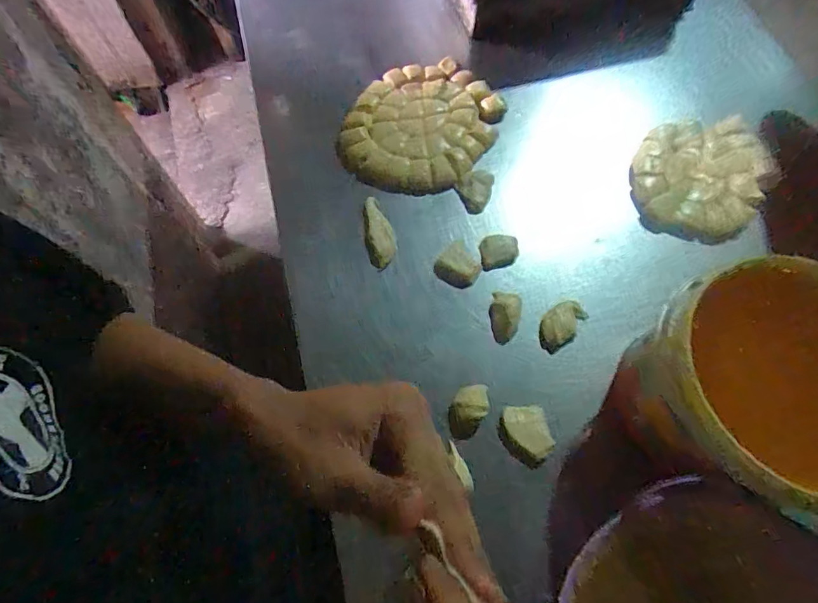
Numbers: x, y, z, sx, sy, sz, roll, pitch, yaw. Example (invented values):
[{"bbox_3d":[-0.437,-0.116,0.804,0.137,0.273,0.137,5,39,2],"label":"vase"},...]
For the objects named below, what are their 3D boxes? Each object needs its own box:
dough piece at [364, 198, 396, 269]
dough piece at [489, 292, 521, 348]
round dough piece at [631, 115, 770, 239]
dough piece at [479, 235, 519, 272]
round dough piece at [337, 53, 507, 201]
[{"bbox_3d":[-0.041,-0.095,0.608,0.038,0.015,0.099,-10,80,-6],"label":"dough piece"},{"bbox_3d":[0.121,0.021,0.575,0.037,0.018,0.062,10,67,4],"label":"dough piece"},{"bbox_3d":[0.419,-0.186,0.661,0.167,0.030,0.217,23,69,9],"label":"round dough piece"},{"bbox_3d":[0.121,-0.069,0.604,0.049,0.016,0.045,-10,68,-6],"label":"dough piece"},{"bbox_3d":[0.017,-0.259,0.676,0.203,0.024,0.244,24,69,9],"label":"round dough piece"}]

